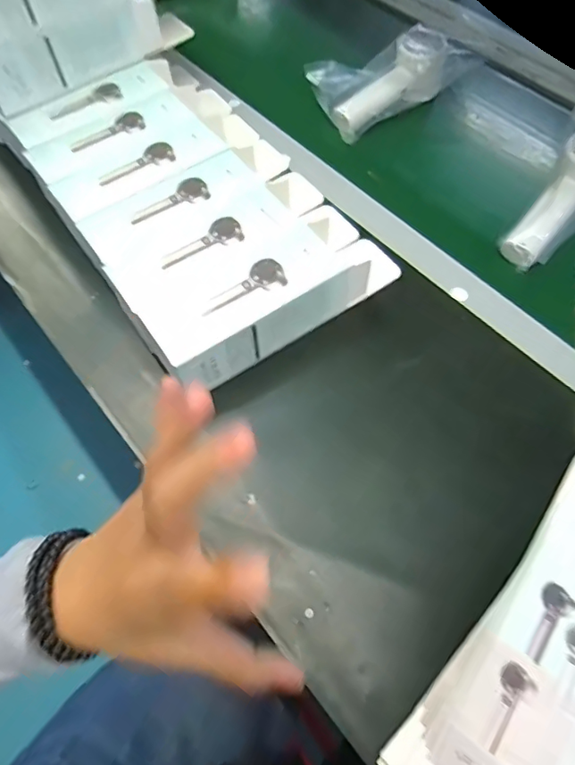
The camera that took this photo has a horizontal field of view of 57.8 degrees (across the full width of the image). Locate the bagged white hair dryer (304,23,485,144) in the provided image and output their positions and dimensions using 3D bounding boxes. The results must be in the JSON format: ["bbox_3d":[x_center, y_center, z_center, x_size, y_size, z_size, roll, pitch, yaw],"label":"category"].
[{"bbox_3d":[0.122,-0.377,0.623,0.202,0.064,0.103,-32,65,-19],"label":"bagged white hair dryer"}]

